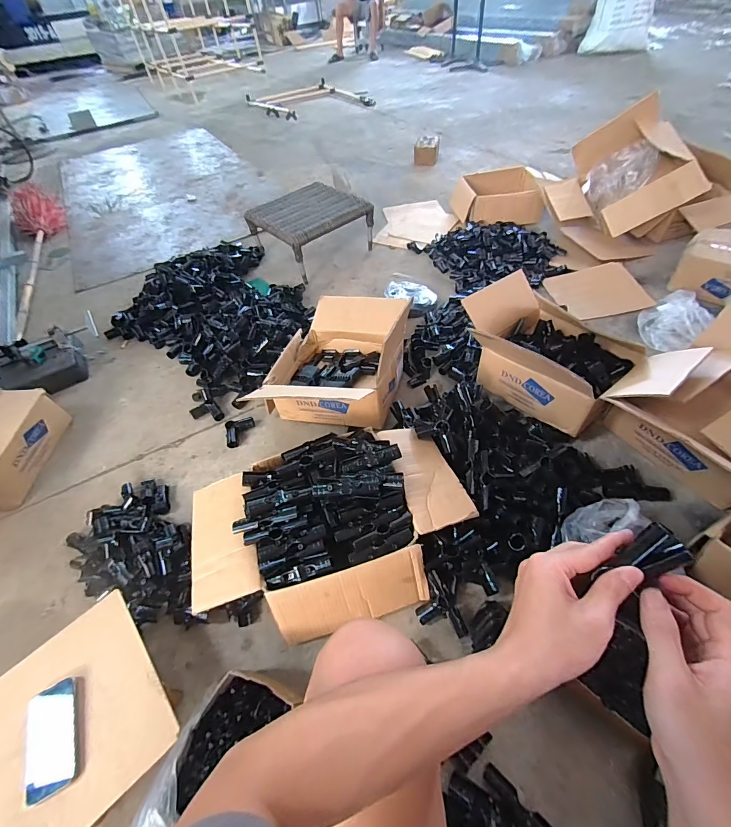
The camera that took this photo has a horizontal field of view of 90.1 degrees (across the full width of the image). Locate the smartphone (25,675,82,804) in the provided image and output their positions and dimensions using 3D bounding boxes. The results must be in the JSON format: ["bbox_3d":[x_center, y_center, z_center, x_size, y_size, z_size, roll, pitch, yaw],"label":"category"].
[{"bbox_3d":[-0.500,0.515,0.583,0.069,0.012,0.149,-18,47,-27],"label":"smartphone"}]

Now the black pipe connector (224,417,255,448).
[{"bbox_3d":[-0.366,0.050,1.067,0.086,0.034,0.083,-19,52,-9],"label":"black pipe connector"}]

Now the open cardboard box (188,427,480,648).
[{"bbox_3d":[-0.070,0.224,0.770,0.568,0.171,0.359,-15,51,-6],"label":"open cardboard box"}]

